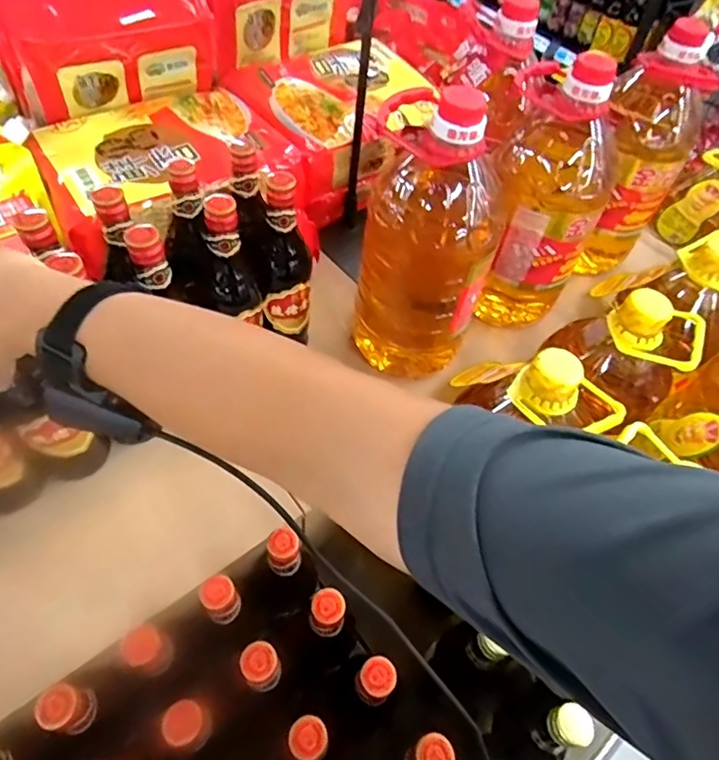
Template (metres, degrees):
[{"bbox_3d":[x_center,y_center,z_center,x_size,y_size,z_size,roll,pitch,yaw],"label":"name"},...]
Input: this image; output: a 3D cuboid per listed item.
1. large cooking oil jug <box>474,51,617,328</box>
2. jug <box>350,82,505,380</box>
[{"bbox_3d":[0.226,-0.214,0.677,0.144,0.308,0.136,24,55,11],"label":"large cooking oil jug"},{"bbox_3d":[0.073,-0.146,0.603,0.138,0.309,0.114,12,54,3],"label":"jug"}]

